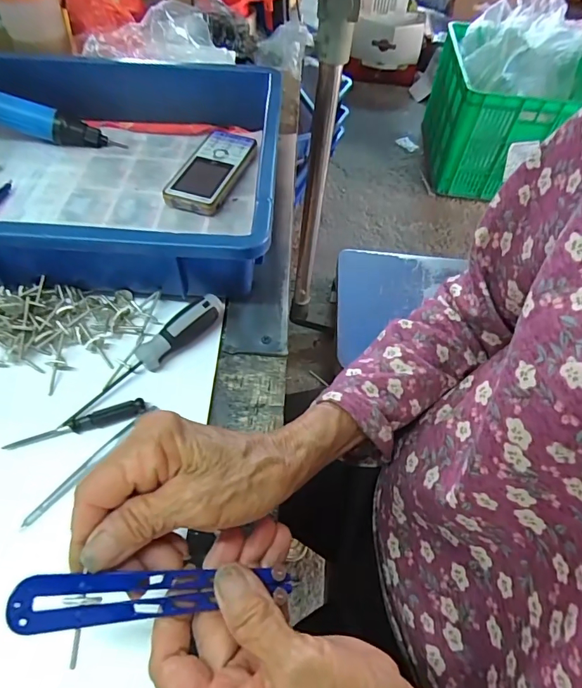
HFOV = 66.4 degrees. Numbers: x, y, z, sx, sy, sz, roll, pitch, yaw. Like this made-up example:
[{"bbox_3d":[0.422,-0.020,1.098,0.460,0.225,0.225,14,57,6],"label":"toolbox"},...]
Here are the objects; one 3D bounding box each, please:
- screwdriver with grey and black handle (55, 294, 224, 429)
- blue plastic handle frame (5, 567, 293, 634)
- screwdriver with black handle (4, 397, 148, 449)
[{"bbox_3d":[-0.109,0.006,0.333,0.141,0.020,0.021,-37,66,-25],"label":"screwdriver with grey and black handle"},{"bbox_3d":[-0.056,0.110,0.198,0.118,0.007,0.019,8,51,-23],"label":"blue plastic handle frame"},{"bbox_3d":[-0.146,0.057,0.304,0.090,0.007,0.012,-18,60,-16],"label":"screwdriver with black handle"}]

